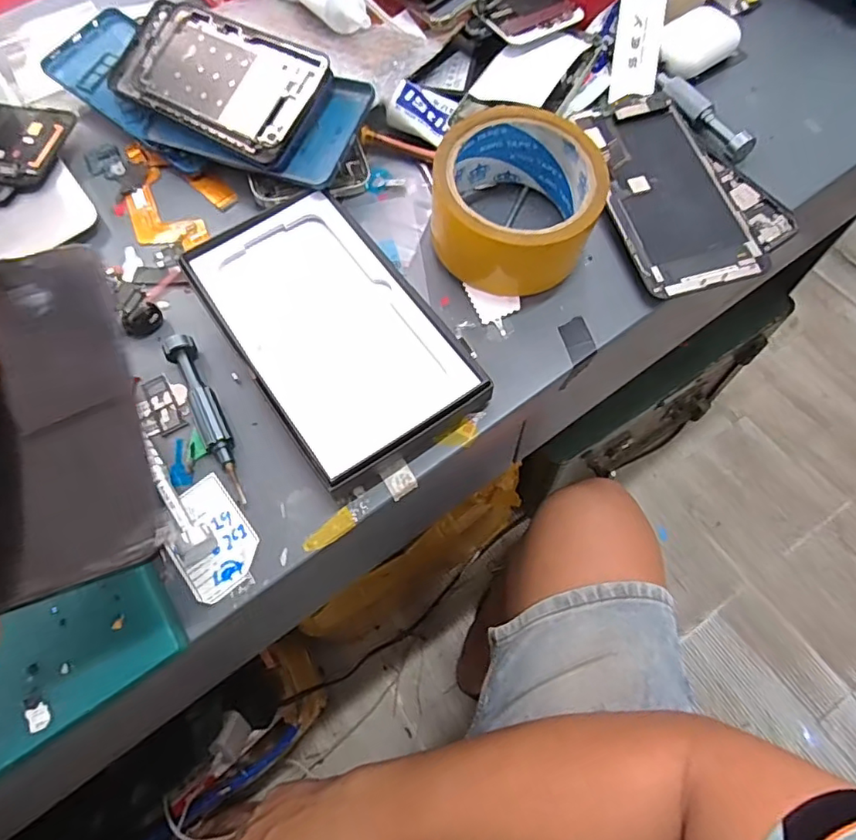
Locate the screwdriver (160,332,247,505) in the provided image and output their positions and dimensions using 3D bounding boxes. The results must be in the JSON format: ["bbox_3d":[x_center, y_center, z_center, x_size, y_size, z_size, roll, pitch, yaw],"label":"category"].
[{"bbox_3d":[-0.122,-0.003,0.308,0.016,0.017,0.104,-26,68,-8],"label":"screwdriver"}]

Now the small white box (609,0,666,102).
[{"bbox_3d":[0.147,-0.266,0.388,0.030,0.007,0.085,7,96,12],"label":"small white box"}]

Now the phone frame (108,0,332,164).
[{"bbox_3d":[-0.142,-0.227,0.368,0.162,0.006,0.075,32,89,18],"label":"phone frame"}]

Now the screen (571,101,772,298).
[{"bbox_3d":[0.147,-0.147,0.345,0.072,0.011,0.148,-13,66,-3],"label":"screen"}]

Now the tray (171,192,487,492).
[{"bbox_3d":[-0.055,-0.053,0.320,0.100,0.024,0.172,-34,69,-11],"label":"tray"}]

